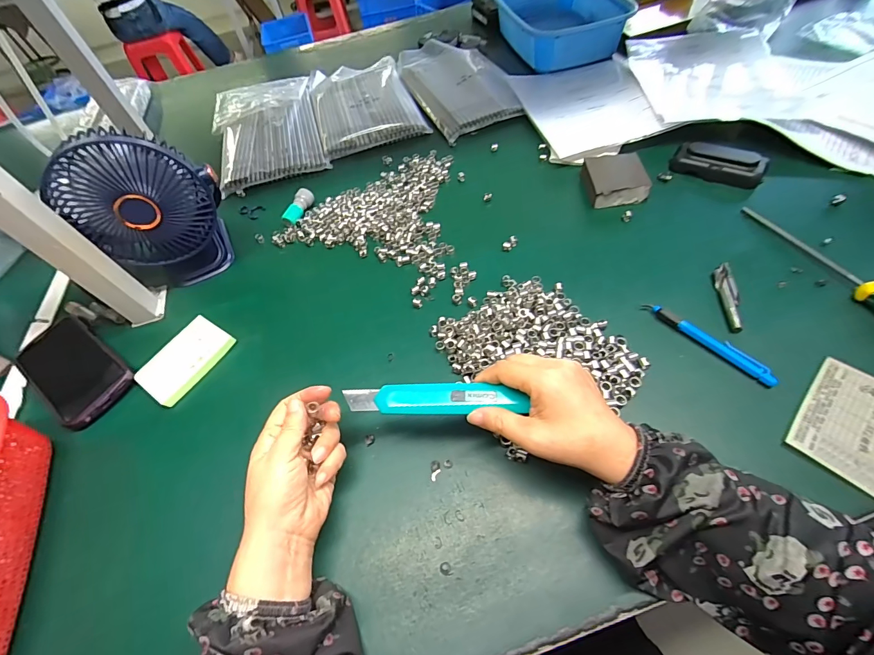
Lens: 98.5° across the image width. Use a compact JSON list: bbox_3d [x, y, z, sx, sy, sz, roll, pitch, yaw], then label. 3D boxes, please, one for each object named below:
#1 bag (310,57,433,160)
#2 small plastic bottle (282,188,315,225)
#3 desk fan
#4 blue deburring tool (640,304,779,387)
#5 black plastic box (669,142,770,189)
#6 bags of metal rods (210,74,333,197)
[{"bbox_3d":[-0.142,-0.434,0.713,0.179,0.019,0.310,-18,55,-3],"label":"bag"},{"bbox_3d":[-0.202,-0.176,0.549,0.023,0.020,0.060,14,59,18],"label":"small plastic bottle"},{"bbox_3d":[-0.330,-0.133,0.447,0.141,0.182,0.086,-42,59,-19],"label":"desk fan"},{"bbox_3d":[0.257,0.011,0.359,0.014,0.017,0.121,-38,59,-16],"label":"blue deburring tool"},{"bbox_3d":[0.359,-0.209,0.479,0.102,0.039,0.022,25,63,23],"label":"black plastic box"},{"bbox_3d":[-0.303,-0.374,0.688,0.206,0.021,0.319,-19,55,-4],"label":"bags of metal rods"}]

